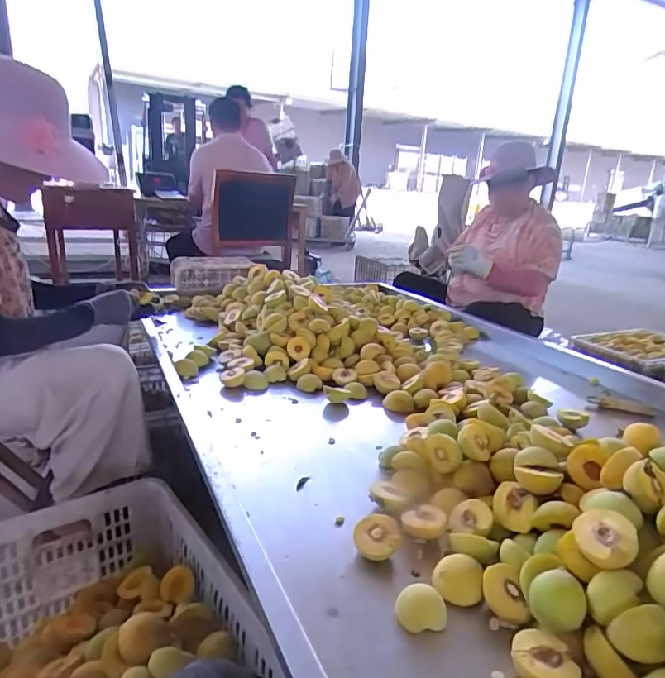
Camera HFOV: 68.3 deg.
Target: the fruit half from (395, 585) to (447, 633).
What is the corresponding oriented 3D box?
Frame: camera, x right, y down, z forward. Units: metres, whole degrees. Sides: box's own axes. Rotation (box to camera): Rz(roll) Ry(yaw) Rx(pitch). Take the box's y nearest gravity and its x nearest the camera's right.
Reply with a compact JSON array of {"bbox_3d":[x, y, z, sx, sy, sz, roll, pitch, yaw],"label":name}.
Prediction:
[{"bbox_3d":[0.097,0.294,0.537,0.053,0.024,0.044,9,18,15],"label":"fruit half"}]

